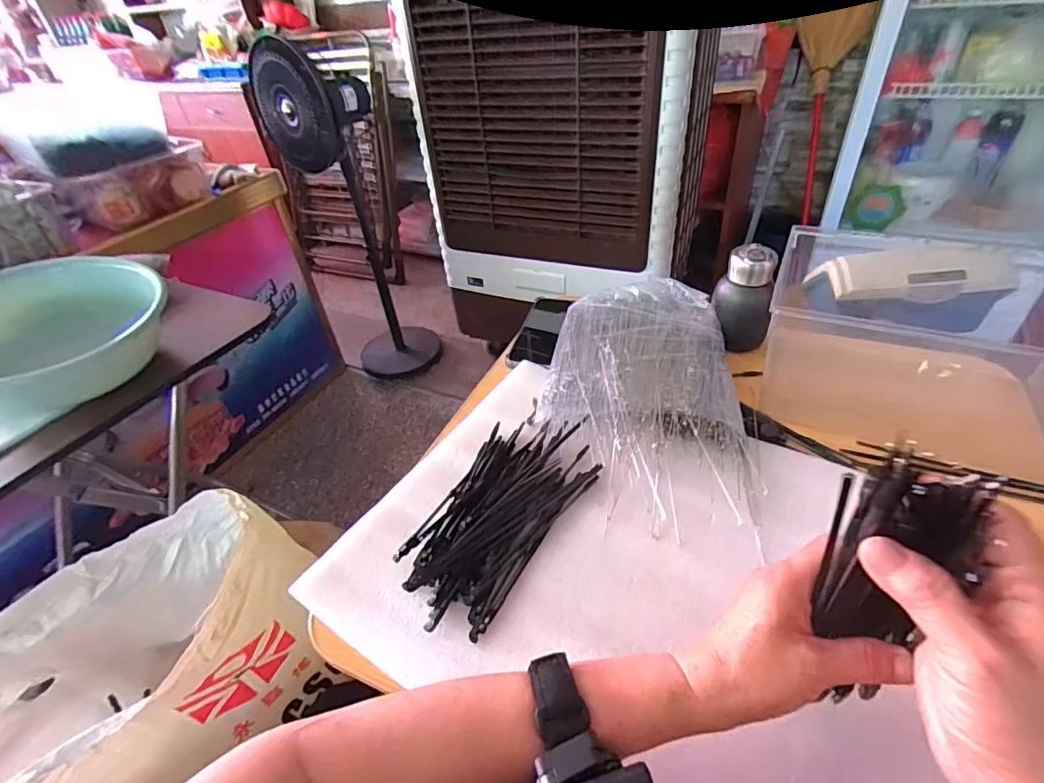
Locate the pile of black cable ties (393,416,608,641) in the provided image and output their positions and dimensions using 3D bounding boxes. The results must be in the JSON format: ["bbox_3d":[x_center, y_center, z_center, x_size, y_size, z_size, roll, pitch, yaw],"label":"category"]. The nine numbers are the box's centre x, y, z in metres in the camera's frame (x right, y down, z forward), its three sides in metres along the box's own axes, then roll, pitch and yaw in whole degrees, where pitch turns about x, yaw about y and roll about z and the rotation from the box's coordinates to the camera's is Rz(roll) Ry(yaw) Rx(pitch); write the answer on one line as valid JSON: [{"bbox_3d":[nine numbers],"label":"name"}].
[{"bbox_3d":[-0.022,0.107,0.486,0.118,0.017,0.226,23,50,28],"label":"pile of black cable ties"}]

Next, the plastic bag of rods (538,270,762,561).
[{"bbox_3d":[0.136,-0.006,0.562,0.223,0.049,0.328,6,44,13],"label":"plastic bag of rods"}]

